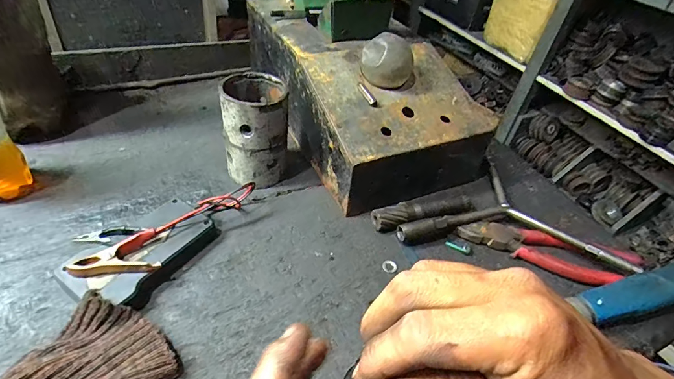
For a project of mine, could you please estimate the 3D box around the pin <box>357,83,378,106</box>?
[{"bbox_3d":[0.031,-0.100,0.398,0.008,0.004,0.034,-21,63,-26],"label":"pin"}]

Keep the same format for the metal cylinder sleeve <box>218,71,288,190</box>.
[{"bbox_3d":[-0.087,-0.064,0.409,0.064,0.103,0.068,-2,45,-10],"label":"metal cylinder sleeve"}]

